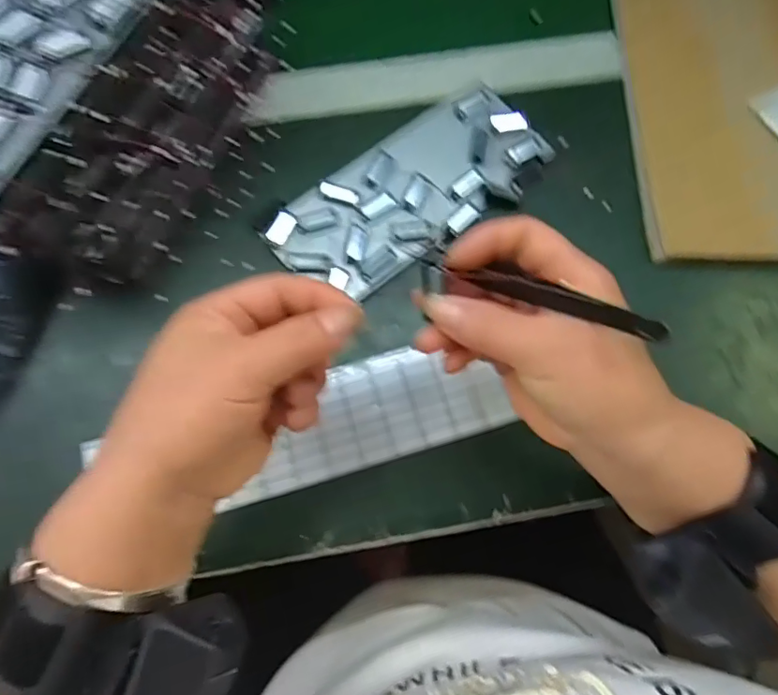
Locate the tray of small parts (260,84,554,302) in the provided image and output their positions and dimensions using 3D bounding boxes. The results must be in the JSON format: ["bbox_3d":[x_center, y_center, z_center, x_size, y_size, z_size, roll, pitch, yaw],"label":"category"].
[{"bbox_3d":[0.016,-0.106,0.352,0.193,0.006,0.086,-37,75,-13],"label":"tray of small parts"}]

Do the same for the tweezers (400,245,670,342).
[{"bbox_3d":[0.058,-0.025,0.229,0.121,0.015,0.005,22,70,32],"label":"tweezers"}]

